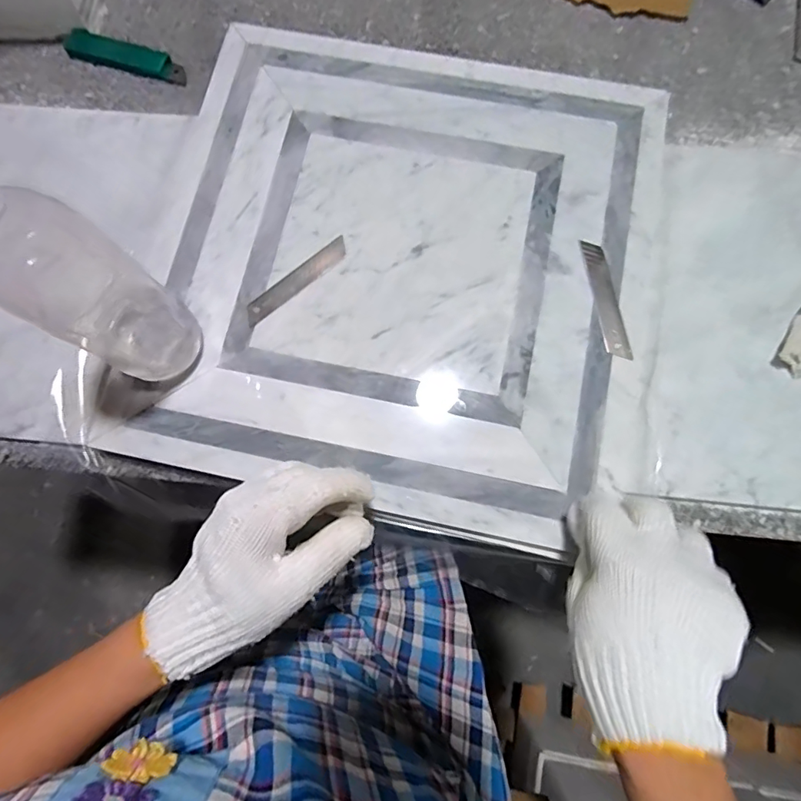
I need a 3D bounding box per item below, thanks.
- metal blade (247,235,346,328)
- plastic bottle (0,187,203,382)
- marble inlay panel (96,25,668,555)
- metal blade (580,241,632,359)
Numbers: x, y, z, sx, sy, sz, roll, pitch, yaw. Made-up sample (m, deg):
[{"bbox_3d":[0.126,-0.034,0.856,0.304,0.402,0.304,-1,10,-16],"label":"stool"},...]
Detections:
[{"bbox_3d":[-0.083,-0.096,0.404,0.099,0.004,0.019,-39,73,-6],"label":"metal blade"},{"bbox_3d":[-0.193,-0.069,0.298,0.073,0.210,0.068,28,78,7],"label":"plastic bottle"},{"bbox_3d":[0.004,-0.117,0.413,0.394,0.012,0.399,12,77,3],"label":"marble inlay panel"},{"bbox_3d":[0.162,-0.081,0.396,0.019,0.004,0.099,-8,77,-1],"label":"metal blade"}]

